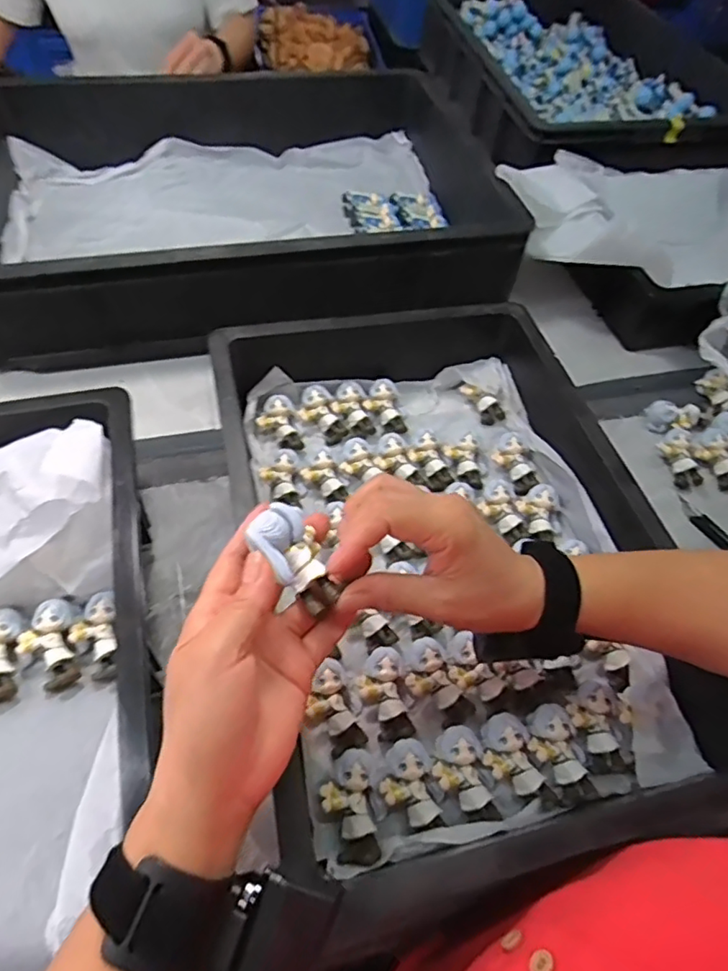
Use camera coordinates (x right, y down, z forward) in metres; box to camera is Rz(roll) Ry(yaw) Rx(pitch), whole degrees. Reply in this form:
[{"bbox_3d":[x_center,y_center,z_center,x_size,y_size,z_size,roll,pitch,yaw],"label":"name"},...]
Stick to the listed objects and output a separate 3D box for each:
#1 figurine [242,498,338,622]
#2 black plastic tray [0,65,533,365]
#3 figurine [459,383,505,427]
[{"bbox_3d":[-0.034,0.037,0.305,0.056,0.025,0.035,39,61,20],"label":"figurine"},{"bbox_3d":[-0.147,-0.345,0.692,0.578,0.137,0.411,-6,56,-9],"label":"black plastic tray"},{"bbox_3d":[0.123,-0.087,0.592,0.023,0.023,0.052,-20,59,-18],"label":"figurine"}]

